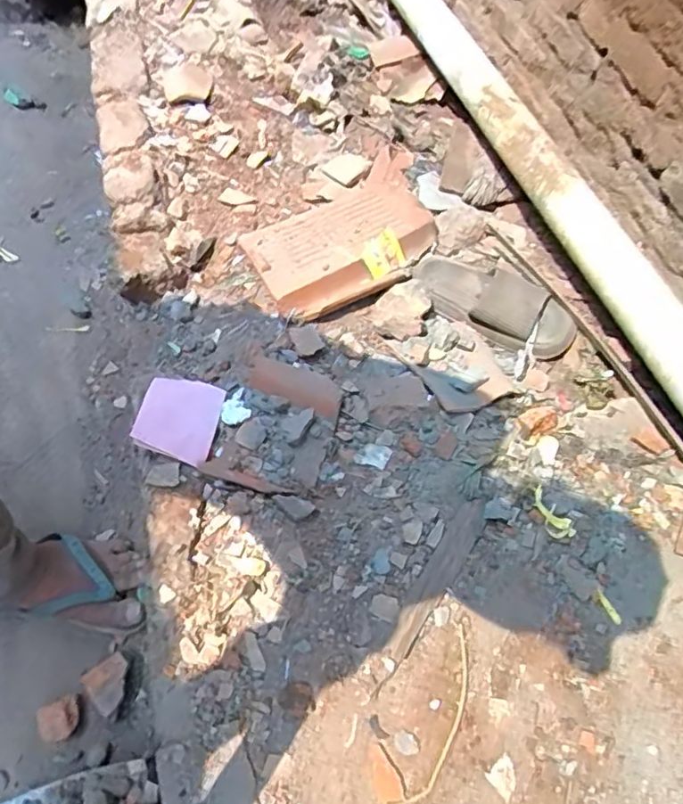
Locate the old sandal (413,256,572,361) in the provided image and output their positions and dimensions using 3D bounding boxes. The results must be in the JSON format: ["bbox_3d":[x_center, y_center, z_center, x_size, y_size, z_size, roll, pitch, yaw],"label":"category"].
[{"bbox_3d":[0.229,-0.159,0.932,0.261,0.049,0.108,35,64,18],"label":"old sandal"}]

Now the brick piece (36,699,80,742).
[{"bbox_3d":[-0.333,0.374,0.720,0.043,0.023,0.041,-21,61,-19],"label":"brick piece"}]

